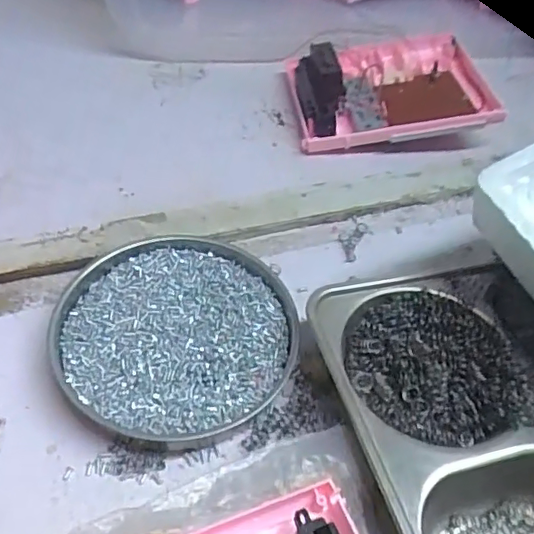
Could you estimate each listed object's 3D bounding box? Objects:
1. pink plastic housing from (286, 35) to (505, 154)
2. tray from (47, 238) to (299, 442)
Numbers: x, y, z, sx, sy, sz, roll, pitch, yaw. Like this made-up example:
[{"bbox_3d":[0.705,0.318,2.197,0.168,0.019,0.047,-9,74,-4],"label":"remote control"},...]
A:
[{"bbox_3d":[0.108,-0.156,0.500,0.170,0.044,0.136,-2,48,-7],"label":"pink plastic housing"},{"bbox_3d":[-0.053,0.037,0.333,0.134,0.021,0.126,3,49,-3],"label":"tray"}]

